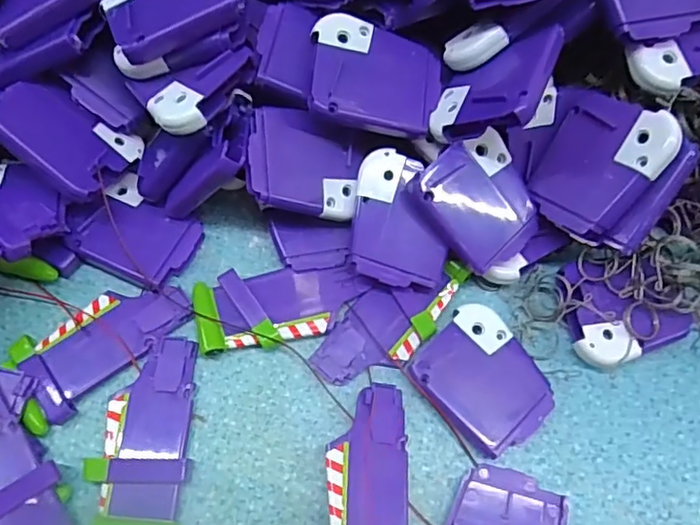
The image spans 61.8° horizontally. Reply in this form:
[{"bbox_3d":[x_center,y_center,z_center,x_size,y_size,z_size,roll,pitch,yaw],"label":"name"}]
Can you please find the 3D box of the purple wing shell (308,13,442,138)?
[{"bbox_3d":[0.011,-0.086,0.278,0.061,0.016,0.049,13,77,-12],"label":"purple wing shell"}]

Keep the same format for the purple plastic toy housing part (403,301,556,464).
[{"bbox_3d":[0.064,0.056,0.276,0.050,0.010,0.060,-39,74,-15],"label":"purple plastic toy housing part"}]

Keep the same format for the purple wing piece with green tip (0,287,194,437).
[{"bbox_3d":[-0.119,0.037,0.277,0.085,0.008,0.042,-36,73,-14],"label":"purple wing piece with green tip"}]

